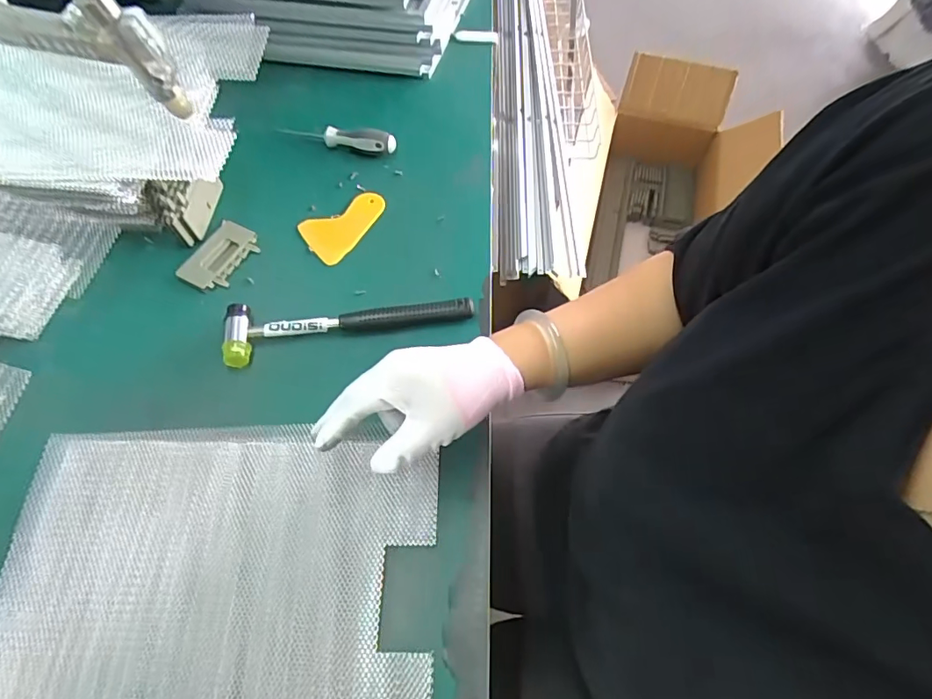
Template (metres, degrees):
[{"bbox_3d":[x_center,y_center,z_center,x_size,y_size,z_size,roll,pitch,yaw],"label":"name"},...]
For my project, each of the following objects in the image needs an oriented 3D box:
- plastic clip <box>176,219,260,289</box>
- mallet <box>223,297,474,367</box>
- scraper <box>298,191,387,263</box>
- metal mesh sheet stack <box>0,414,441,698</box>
[{"bbox_3d":[-0.267,-0.102,0.570,0.056,0.006,0.085,26,65,13],"label":"plastic clip"},{"bbox_3d":[-0.116,-0.033,0.524,0.240,0.025,0.056,-10,62,-6],"label":"mallet"},{"bbox_3d":[-0.132,-0.141,0.594,0.100,0.008,0.070,-31,72,-16],"label":"scraper"},{"bbox_3d":[-0.187,0.183,0.392,0.321,0.039,0.247,0,61,0],"label":"metal mesh sheet stack"}]

